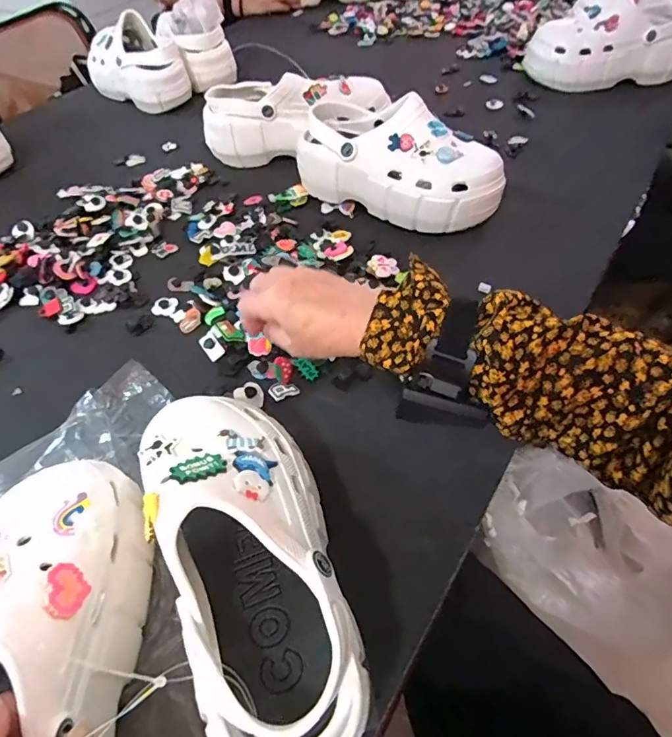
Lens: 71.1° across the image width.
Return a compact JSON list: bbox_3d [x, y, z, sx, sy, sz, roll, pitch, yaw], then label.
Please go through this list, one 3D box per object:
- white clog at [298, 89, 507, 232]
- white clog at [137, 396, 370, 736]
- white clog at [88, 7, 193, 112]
[{"bbox_3d":[0.075,-0.249,0.572,0.243,0.098,0.109,30,60,24],"label":"white clog"},{"bbox_3d":[-0.050,0.111,0.286,0.096,0.098,0.220,-19,53,-11],"label":"white clog"},{"bbox_3d":[-0.361,-0.547,0.851,0.214,0.118,0.114,33,61,26],"label":"white clog"}]

